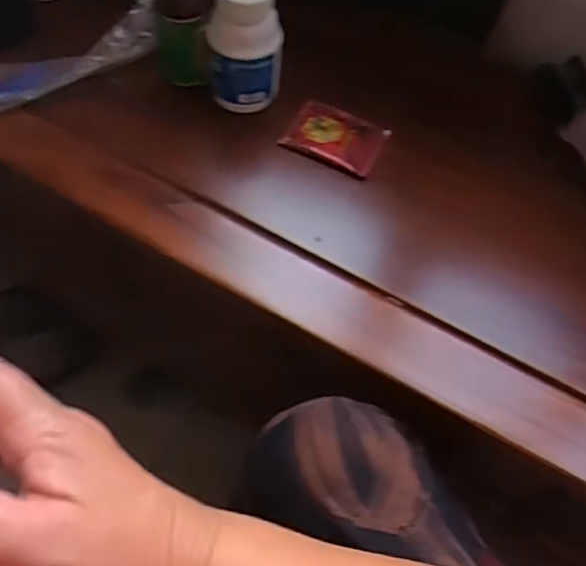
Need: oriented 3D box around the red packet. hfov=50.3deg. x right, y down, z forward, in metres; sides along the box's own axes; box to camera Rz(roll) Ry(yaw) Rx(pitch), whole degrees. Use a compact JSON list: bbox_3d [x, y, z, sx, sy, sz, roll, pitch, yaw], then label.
[{"bbox_3d":[0.044,-0.146,0.630,0.092,0.012,0.069,25,59,12],"label":"red packet"}]

